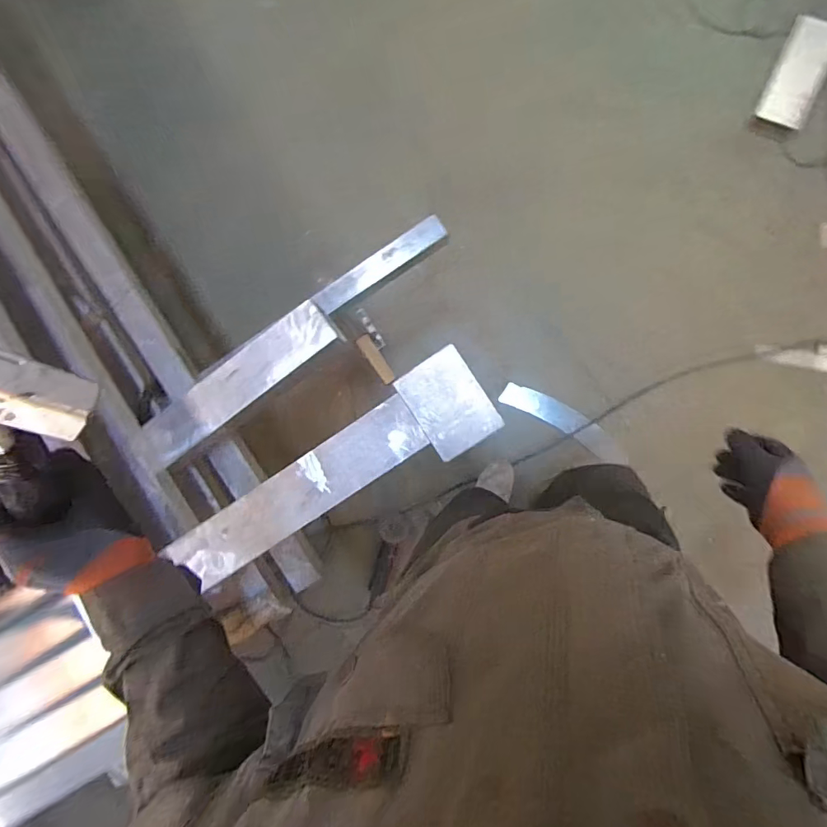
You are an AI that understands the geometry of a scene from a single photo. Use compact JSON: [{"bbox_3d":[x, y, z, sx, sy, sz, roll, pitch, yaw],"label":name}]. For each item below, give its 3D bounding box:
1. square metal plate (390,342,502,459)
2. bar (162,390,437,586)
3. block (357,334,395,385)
[{"bbox_3d":[0.058,-0.015,0.778,0.116,0.013,0.157,-33,93,6],"label":"square metal plate"},{"bbox_3d":[-0.194,0.137,0.800,0.465,0.021,0.100,-34,85,3],"label":"bar"},{"bbox_3d":[-0.116,-0.168,1.463,0.039,0.031,0.169,-28,114,9],"label":"block"}]

